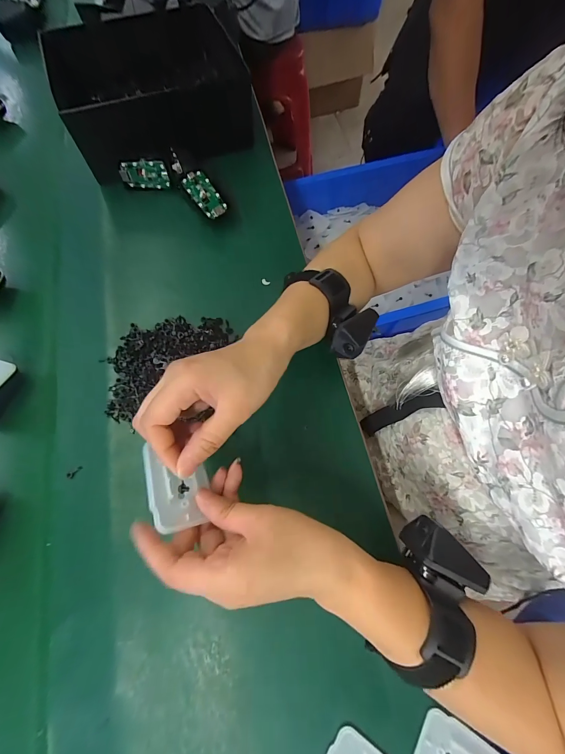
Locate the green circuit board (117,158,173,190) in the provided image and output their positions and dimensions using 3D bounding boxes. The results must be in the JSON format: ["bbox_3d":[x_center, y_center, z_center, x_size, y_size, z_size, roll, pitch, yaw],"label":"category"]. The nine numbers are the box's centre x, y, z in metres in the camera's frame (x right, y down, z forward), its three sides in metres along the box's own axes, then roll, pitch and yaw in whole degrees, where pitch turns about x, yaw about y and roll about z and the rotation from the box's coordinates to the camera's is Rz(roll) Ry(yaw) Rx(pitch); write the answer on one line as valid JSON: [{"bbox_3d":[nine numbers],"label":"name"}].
[{"bbox_3d":[-0.183,-0.270,0.410,0.064,0.035,0.014,-1,69,4],"label":"green circuit board"}]

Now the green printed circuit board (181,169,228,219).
[{"bbox_3d":[-0.100,-0.234,0.396,0.034,0.006,0.063,-38,96,-11],"label":"green printed circuit board"}]

